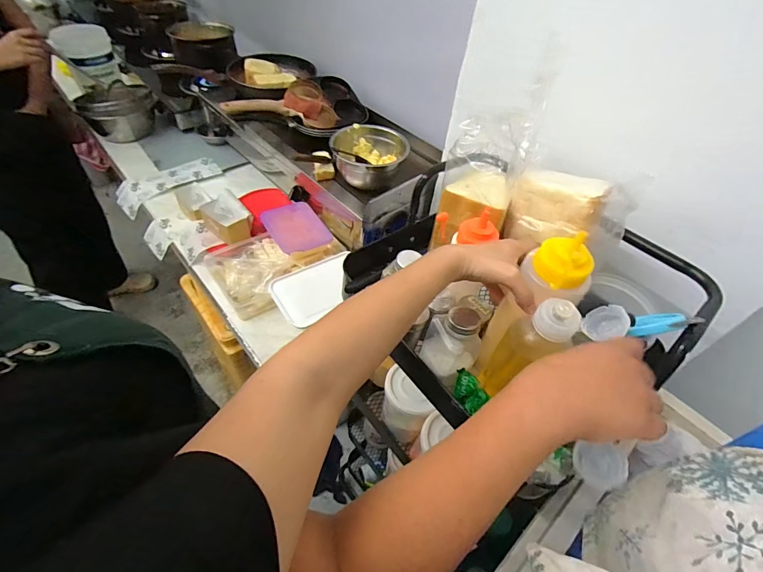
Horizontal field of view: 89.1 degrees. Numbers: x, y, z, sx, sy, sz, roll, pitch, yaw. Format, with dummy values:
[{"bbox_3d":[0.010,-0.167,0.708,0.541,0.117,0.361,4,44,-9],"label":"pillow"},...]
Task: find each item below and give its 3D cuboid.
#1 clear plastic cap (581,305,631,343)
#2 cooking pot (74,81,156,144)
[{"bbox_3d":[0.210,0.032,0.363,0.020,0.036,0.028,8,73,-22],"label":"clear plastic cap"},{"bbox_3d":[-0.776,-0.519,1.163,0.191,0.140,0.183,3,49,-4],"label":"cooking pot"}]

